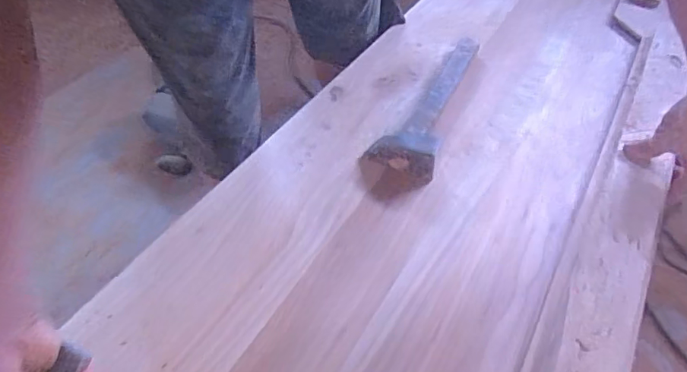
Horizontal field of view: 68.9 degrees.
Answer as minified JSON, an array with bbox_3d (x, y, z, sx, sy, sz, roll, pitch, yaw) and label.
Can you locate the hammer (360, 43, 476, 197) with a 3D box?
[{"bbox_3d":[0.118,-0.115,0.700,0.086,0.030,0.342,19,49,16],"label":"hammer"}]

